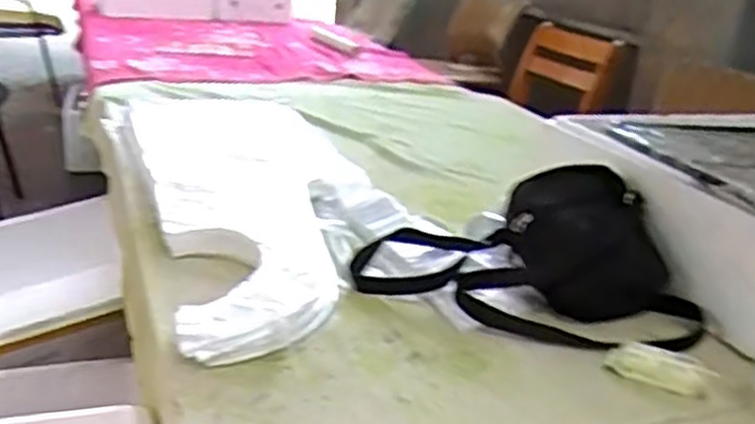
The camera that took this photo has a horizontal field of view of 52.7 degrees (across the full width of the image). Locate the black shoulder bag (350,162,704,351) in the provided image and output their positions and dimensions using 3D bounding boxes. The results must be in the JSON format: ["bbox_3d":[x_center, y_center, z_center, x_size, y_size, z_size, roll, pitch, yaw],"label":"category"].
[{"bbox_3d":[0.169,0.060,0.873,0.383,0.147,0.227,4,23,-4],"label":"black shoulder bag"}]

